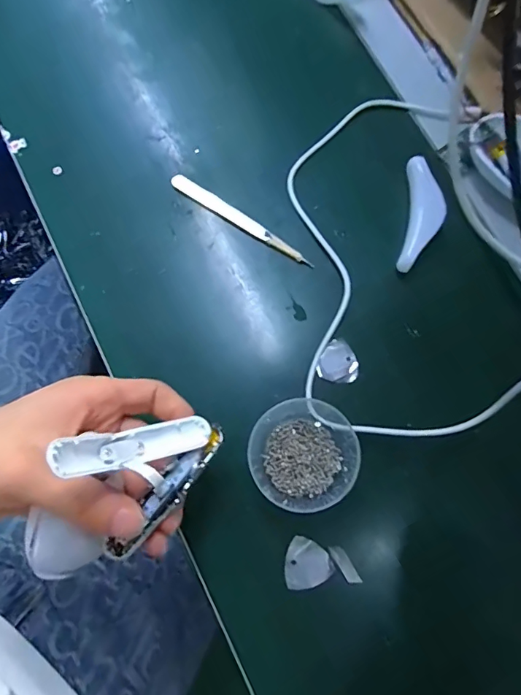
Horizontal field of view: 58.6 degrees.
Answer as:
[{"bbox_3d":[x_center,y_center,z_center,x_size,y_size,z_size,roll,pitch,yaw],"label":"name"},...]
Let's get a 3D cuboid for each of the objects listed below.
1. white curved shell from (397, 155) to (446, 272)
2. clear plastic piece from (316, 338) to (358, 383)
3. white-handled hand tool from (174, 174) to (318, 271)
[{"bbox_3d":[0.119,-0.098,0.343,0.027,0.018,0.086,8,76,1],"label":"white curved shell"},{"bbox_3d":[0.057,0.011,0.331,0.028,0.005,0.030,0,76,-1],"label":"clear plastic piece"},{"bbox_3d":[-0.014,-0.097,0.354,0.125,0.005,0.011,33,78,7],"label":"white-handled hand tool"}]

